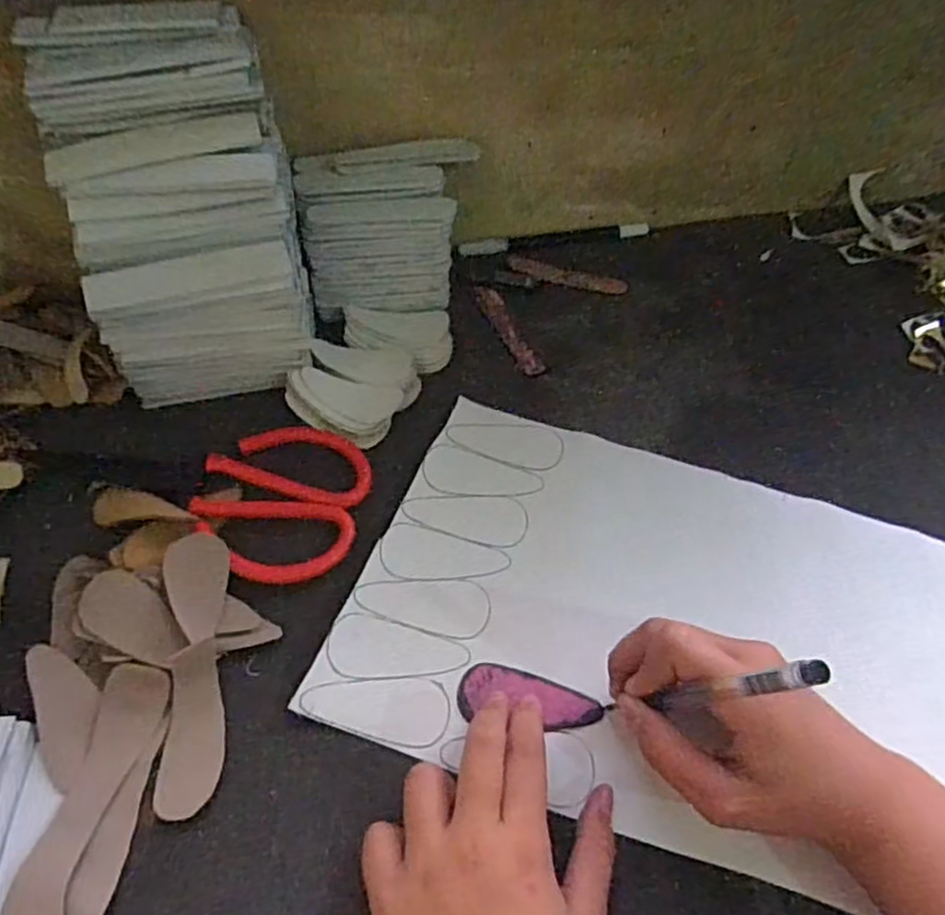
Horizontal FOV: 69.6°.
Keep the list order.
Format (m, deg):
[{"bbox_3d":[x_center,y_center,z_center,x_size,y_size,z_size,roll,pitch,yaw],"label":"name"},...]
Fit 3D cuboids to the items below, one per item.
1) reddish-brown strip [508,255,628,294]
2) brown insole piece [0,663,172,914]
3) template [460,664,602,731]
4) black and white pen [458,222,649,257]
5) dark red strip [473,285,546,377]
[{"bbox_3d":[0.069,-0.133,0.500,0.087,0.006,0.016,14,59,8],"label":"reddish-brown strip"},{"bbox_3d":[-0.171,0.152,0.304,0.031,0.008,0.116,10,58,5],"label":"brown insole piece"},{"bbox_3d":[0.029,0.121,0.339,0.070,0.006,0.027,13,59,4],"label":"template"},{"bbox_3d":[0.064,-0.166,0.517,0.148,0.006,0.015,-11,59,-8],"label":"black and white pen"},{"bbox_3d":[0.026,-0.089,0.473,0.016,0.007,0.083,-22,61,-14],"label":"dark red strip"}]

